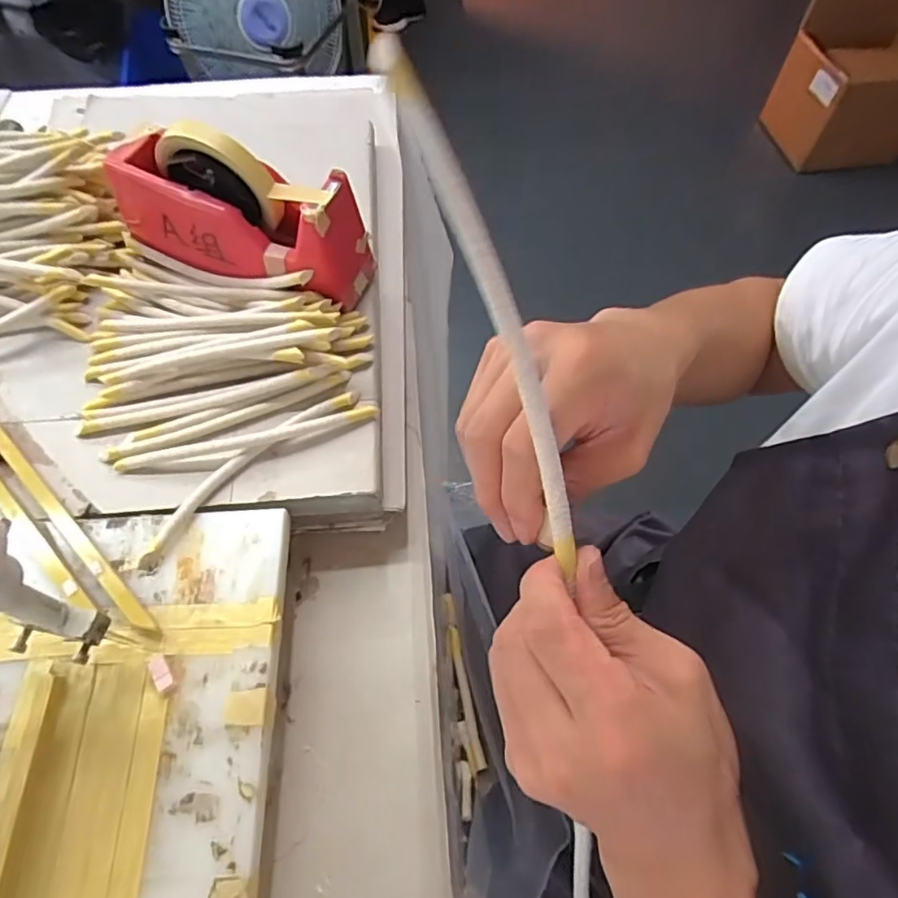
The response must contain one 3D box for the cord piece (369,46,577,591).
[{"bbox_3d":[0.019,-0.046,0.221,0.017,0.006,0.197,-27,107,-19],"label":"cord piece"}]

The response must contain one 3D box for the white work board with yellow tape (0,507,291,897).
[{"bbox_3d":[-0.206,0.175,0.342,0.201,0.016,0.293,-1,59,-4],"label":"white work board with yellow tape"}]

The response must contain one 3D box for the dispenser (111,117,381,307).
[{"bbox_3d":[-0.173,-0.196,0.482,0.209,0.108,0.065,14,60,8],"label":"dispenser"}]

